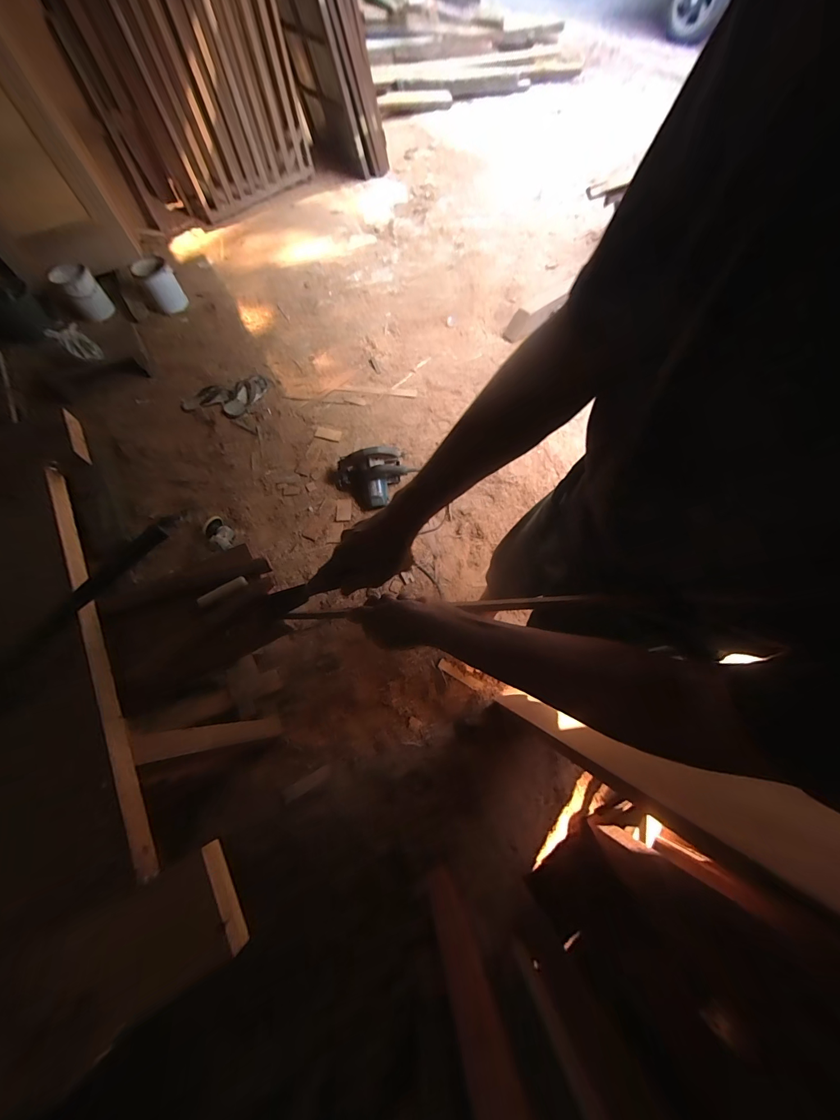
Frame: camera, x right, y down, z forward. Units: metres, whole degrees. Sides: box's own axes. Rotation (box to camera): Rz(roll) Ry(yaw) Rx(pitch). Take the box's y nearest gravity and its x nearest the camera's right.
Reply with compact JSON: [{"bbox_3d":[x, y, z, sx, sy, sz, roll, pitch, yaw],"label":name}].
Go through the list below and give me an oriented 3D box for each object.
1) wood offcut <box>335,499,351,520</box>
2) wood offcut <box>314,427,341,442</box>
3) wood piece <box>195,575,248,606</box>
[{"bbox_3d":[-0.302,-0.199,1.448,0.058,0.014,0.098,-4,67,0],"label":"wood offcut"},{"bbox_3d":[-0.395,-0.544,1.573,0.113,0.010,0.057,12,68,7],"label":"wood offcut"},{"bbox_3d":[-0.288,0.045,0.533,0.070,0.005,0.017,-30,70,-10],"label":"wood piece"}]

